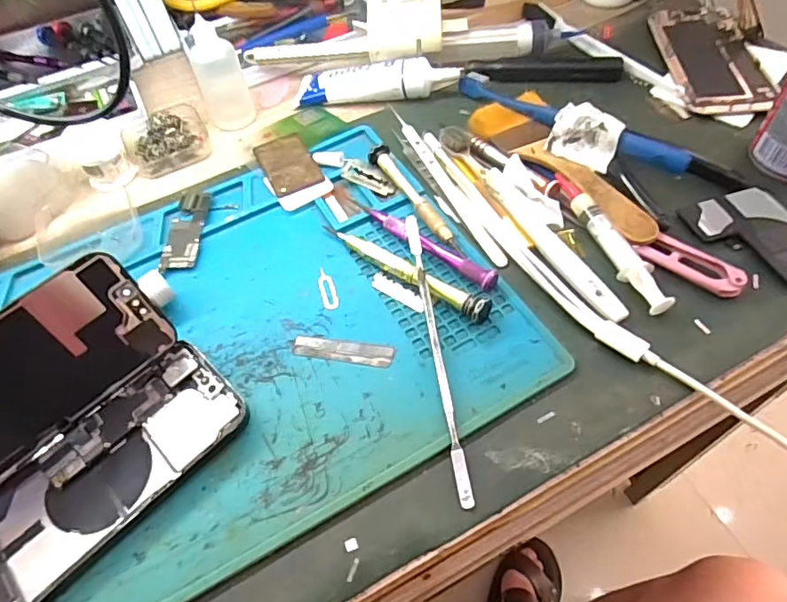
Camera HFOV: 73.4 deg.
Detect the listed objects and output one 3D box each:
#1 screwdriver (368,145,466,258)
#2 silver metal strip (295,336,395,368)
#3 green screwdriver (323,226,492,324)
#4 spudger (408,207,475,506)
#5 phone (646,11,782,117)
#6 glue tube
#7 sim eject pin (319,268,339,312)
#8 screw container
[{"bbox_3d":[0.015,-0.070,0.354,0.014,0.013,0.103,-28,59,-14],"label":"screwdriver"},{"bbox_3d":[-0.029,0.028,0.300,0.056,0.004,0.013,7,57,9],"label":"silver metal strip"},{"bbox_3d":[0.004,-0.019,0.323,0.120,0.013,0.020,25,61,20],"label":"green screwdriver"},{"bbox_3d":[0.023,0.023,0.289,0.008,0.004,0.170,-7,62,-3],"label":"spudger"},{"bbox_3d":[0.259,-0.200,0.432,0.070,0.011,0.142,0,56,5],"label":"phone"},{"bbox_3d":[-0.014,-0.183,0.432,0.135,0.024,0.032,1,56,5],"label":"glue tube"},{"bbox_3d":[-0.041,-0.008,0.327,0.010,0.004,0.032,-15,57,-7],"label":"sim eject pin"},{"bbox_3d":[-0.182,-0.131,0.422,0.062,0.024,0.057,-30,59,-15],"label":"screw container"}]

